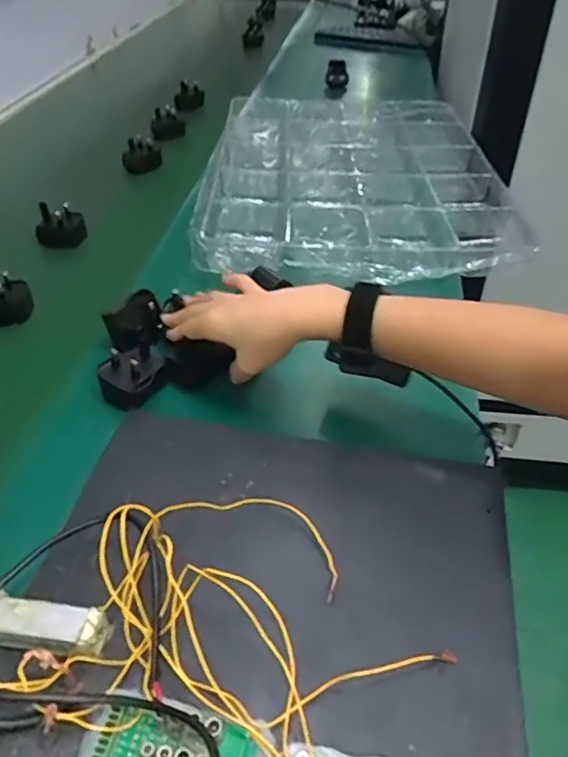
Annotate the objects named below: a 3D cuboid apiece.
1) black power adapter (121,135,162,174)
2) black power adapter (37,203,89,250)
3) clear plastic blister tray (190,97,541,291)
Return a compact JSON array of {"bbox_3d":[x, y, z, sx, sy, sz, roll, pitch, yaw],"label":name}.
[{"bbox_3d":[-0.204,-0.321,0.859,0.053,0.038,0.042,-8,42,-11],"label":"black power adapter"},{"bbox_3d":[-0.262,-0.180,0.702,0.055,0.047,0.038,-15,43,-19],"label":"black power adapter"},{"bbox_3d":[0.084,-0.273,0.793,0.365,0.043,0.490,0,41,-2],"label":"clear plastic blister tray"}]

